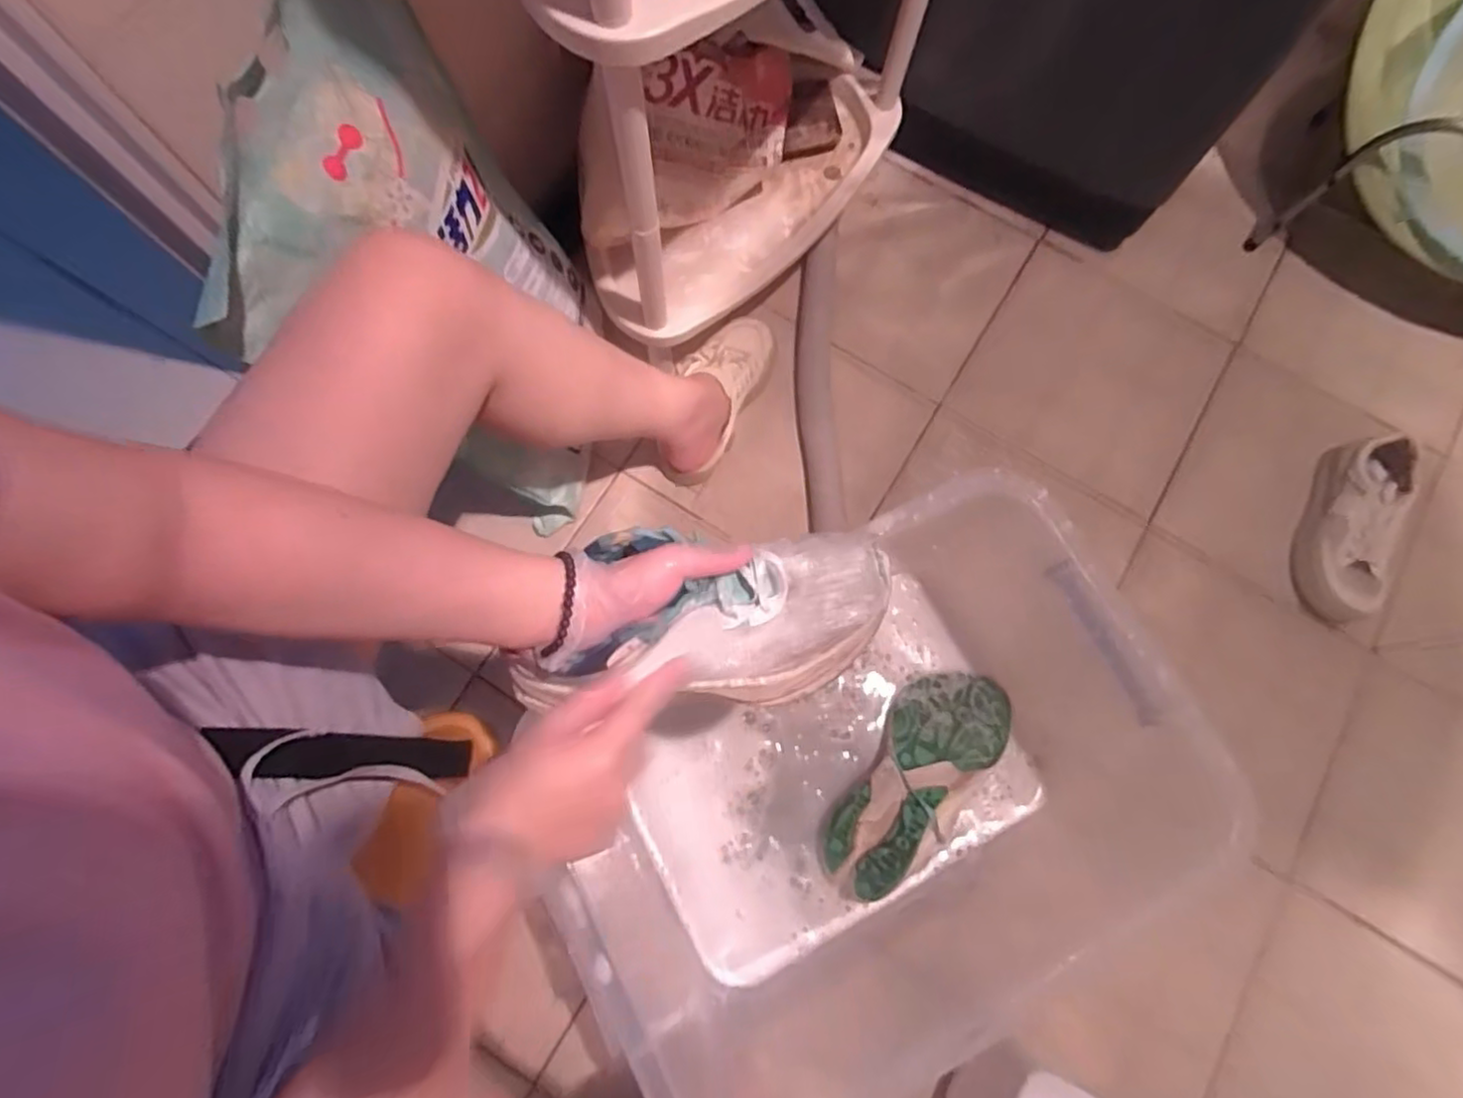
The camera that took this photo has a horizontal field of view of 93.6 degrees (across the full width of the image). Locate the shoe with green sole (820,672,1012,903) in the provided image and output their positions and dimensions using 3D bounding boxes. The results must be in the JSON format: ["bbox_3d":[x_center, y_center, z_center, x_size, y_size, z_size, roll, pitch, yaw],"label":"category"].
[{"bbox_3d":[0.191,0.233,0.691,0.109,0.062,0.260,33,77,8],"label":"shoe with green sole"}]

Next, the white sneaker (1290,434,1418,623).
[{"bbox_3d":[0.765,-0.027,0.845,0.084,0.083,0.226,21,75,5],"label":"white sneaker"}]

